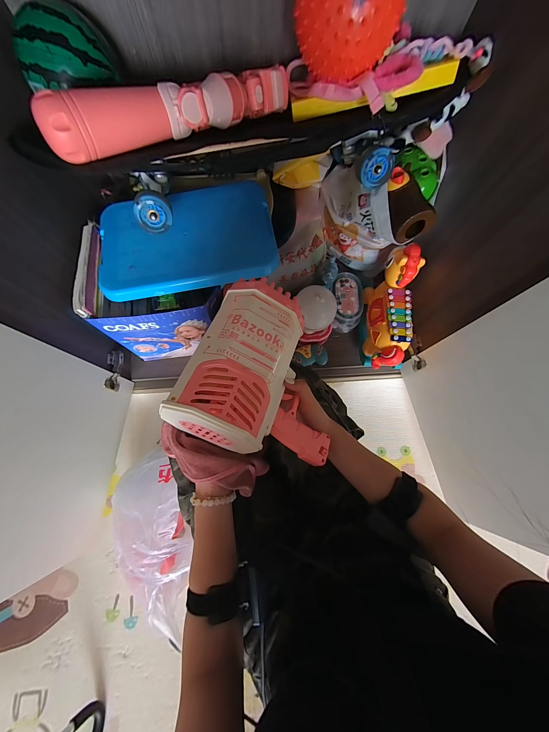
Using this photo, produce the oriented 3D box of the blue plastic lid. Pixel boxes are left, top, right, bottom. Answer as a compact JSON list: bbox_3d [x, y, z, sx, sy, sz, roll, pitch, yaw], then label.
[{"bbox_3d":[-0.183,-0.271,0.558,0.355,0.053,0.214,-11,74,-5],"label":"blue plastic lid"}]

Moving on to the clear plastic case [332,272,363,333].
[{"bbox_3d":[0.215,-0.190,0.783,0.090,0.084,0.146,4,73,0],"label":"clear plastic case"}]

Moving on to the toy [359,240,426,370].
[{"bbox_3d":[0.299,-0.132,0.677,0.089,0.229,0.255,2,73,-1],"label":"toy"}]

